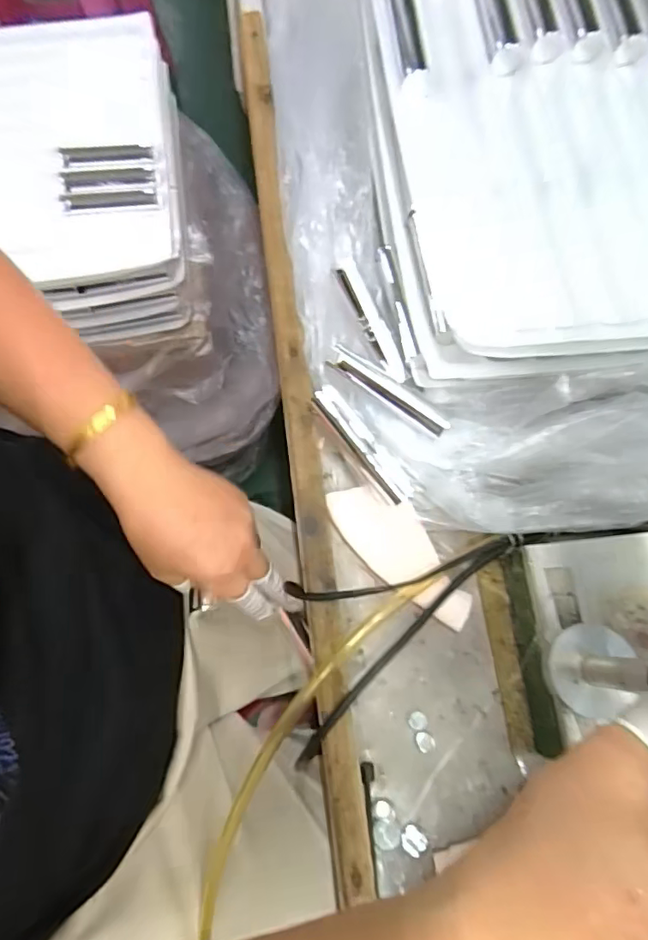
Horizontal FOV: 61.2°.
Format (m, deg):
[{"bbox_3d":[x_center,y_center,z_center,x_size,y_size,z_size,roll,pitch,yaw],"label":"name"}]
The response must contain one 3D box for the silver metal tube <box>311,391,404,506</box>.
[{"bbox_3d":[0.022,-0.014,0.365,0.007,0.009,0.091,-41,99,-12],"label":"silver metal tube"}]

